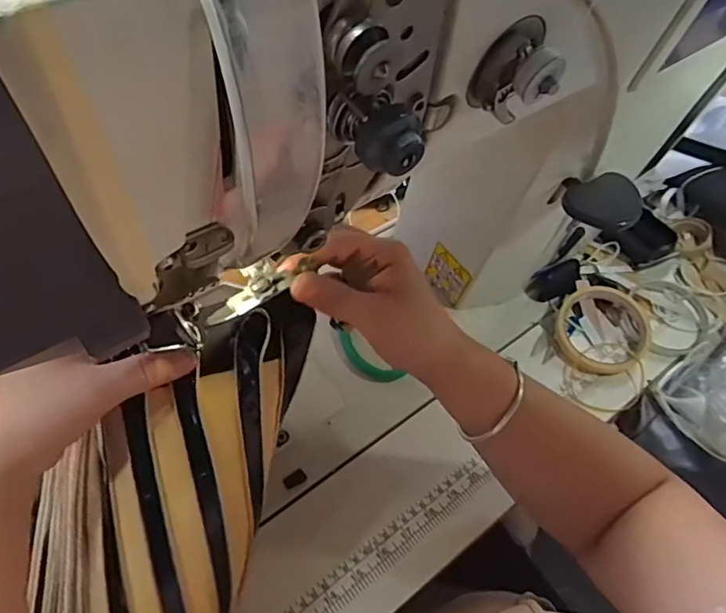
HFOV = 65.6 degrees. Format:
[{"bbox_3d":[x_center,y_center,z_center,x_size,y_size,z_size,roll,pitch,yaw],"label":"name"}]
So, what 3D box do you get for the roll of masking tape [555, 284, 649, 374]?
[{"bbox_3d":[0.241,0.023,0.561,0.091,0.028,0.090,2,56,-3],"label":"roll of masking tape"}]

